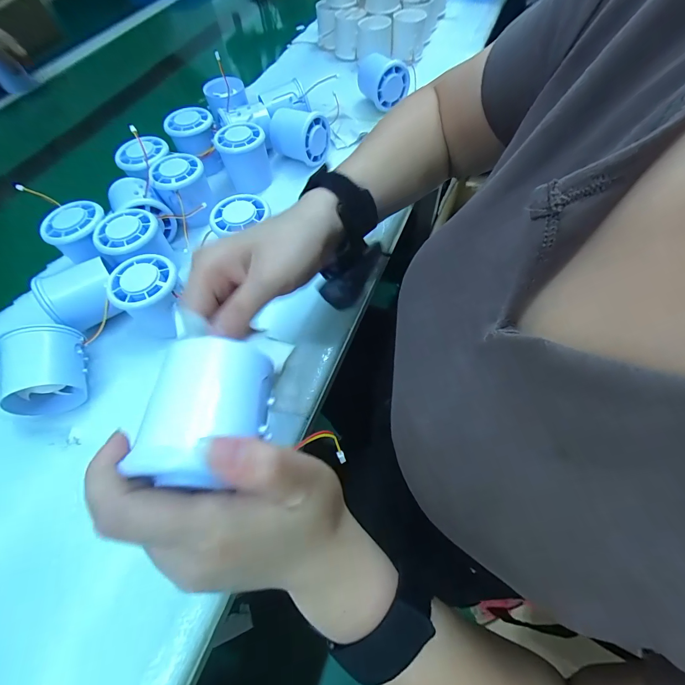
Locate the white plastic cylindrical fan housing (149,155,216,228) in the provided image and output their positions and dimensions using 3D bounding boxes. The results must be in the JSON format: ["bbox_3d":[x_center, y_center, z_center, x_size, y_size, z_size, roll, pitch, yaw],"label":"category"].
[{"bbox_3d":[-0.171,-0.164,0.366,0.053,0.057,0.054,-2,60,3],"label":"white plastic cylindrical fan housing"}]

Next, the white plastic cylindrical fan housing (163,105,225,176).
[{"bbox_3d":[-0.180,-0.248,0.409,0.056,0.053,0.063,-15,61,-5],"label":"white plastic cylindrical fan housing"}]

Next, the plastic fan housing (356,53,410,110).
[{"bbox_3d":[0.058,-0.376,0.468,0.055,0.048,0.070,-21,61,-8],"label":"plastic fan housing"}]

